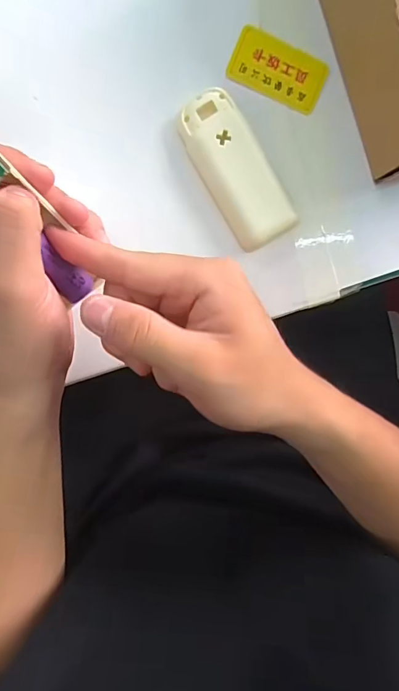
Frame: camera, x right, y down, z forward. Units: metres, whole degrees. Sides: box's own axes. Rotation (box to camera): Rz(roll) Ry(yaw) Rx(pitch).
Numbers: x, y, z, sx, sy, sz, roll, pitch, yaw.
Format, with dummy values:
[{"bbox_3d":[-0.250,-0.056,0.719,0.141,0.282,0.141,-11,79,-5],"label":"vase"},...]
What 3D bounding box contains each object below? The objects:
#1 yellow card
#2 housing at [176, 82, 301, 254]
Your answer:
[{"bbox_3d":[0.054,-0.188,0.304,0.065,0.005,0.038,22,97,-4],"label":"yellow card"},{"bbox_3d":[0.024,-0.119,0.303,0.043,0.020,0.105,-31,98,3],"label":"housing"}]

